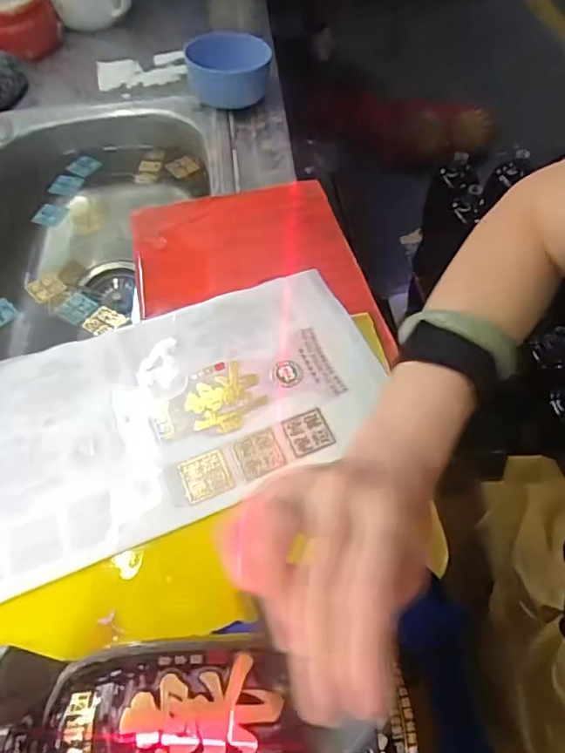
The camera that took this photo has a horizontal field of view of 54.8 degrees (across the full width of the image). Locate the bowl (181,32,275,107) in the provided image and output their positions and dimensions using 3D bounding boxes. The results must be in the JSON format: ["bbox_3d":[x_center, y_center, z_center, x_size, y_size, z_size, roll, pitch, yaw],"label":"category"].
[{"bbox_3d":[-0.067,-0.398,0.703,0.103,0.054,0.113,1,56,2],"label":"bowl"}]

